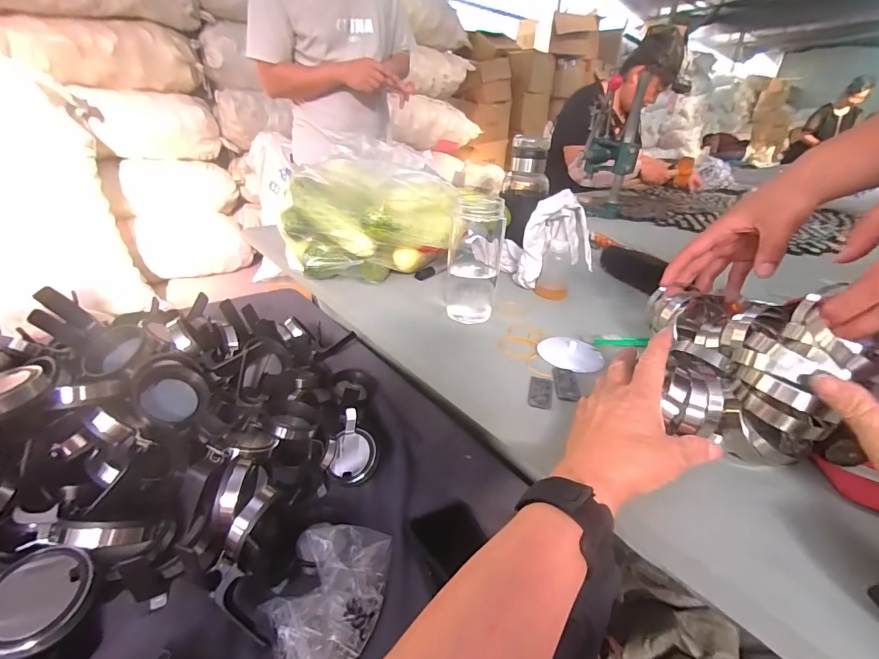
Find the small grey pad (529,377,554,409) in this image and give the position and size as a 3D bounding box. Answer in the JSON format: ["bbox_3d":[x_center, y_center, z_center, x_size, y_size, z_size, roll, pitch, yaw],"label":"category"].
[{"bbox_3d":[0.105,0.063,0.419,0.024,0.006,0.054,10,29,13],"label":"small grey pad"}]

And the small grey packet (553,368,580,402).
[{"bbox_3d":[0.135,0.057,0.431,0.024,0.005,0.053,6,28,6],"label":"small grey packet"}]

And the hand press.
[{"bbox_3d":[0.478,-0.516,1.158,0.113,0.348,0.148,-20,36,-37],"label":"hand press"}]

